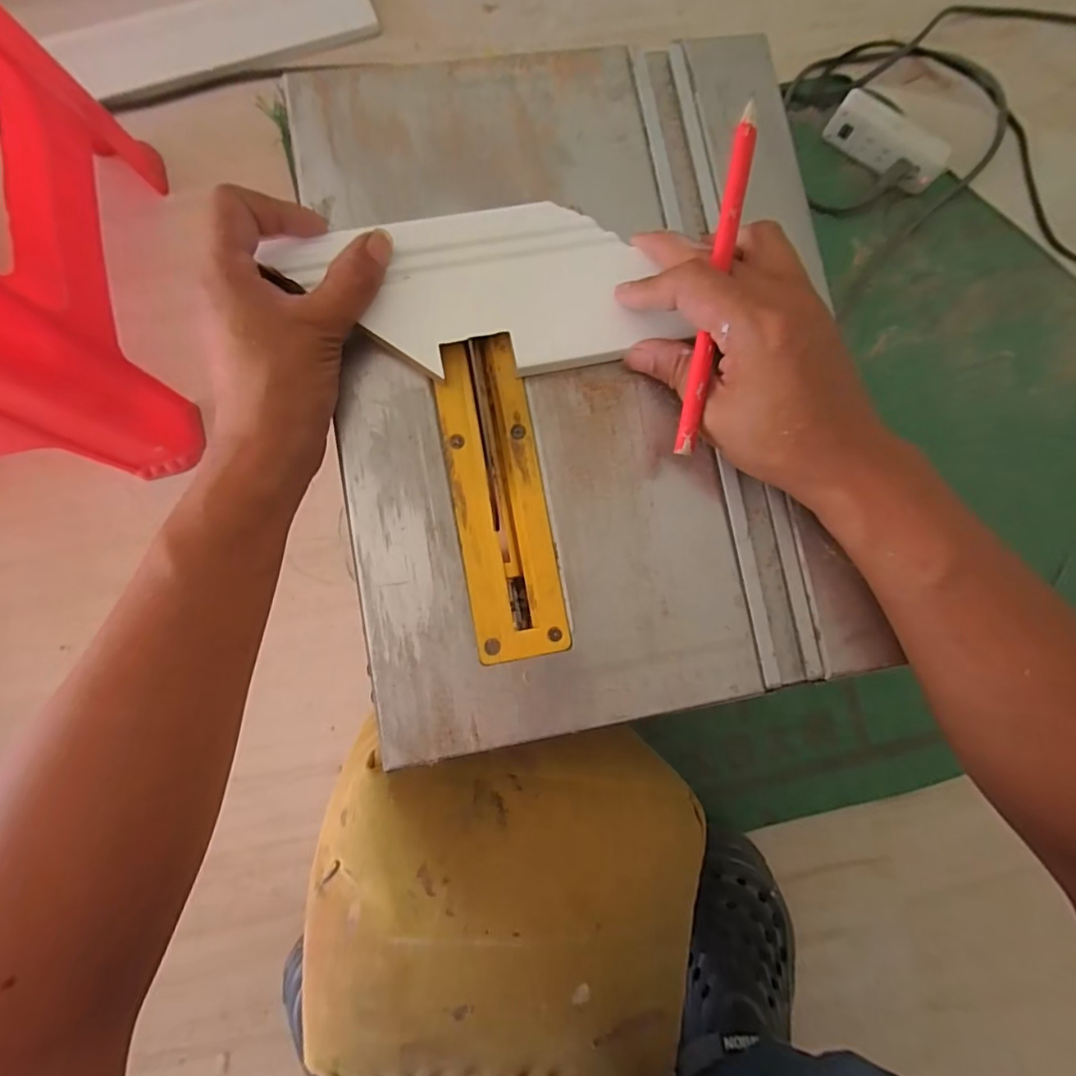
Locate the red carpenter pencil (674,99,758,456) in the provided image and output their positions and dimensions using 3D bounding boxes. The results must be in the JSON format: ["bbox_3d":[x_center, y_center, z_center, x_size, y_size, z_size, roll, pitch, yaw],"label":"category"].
[{"bbox_3d":[0.088,-0.125,0.271,0.010,0.005,0.167,9,96,-2],"label":"red carpenter pencil"}]

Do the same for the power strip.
[{"bbox_3d":[0.395,-0.447,0.624,0.133,0.060,0.025,36,83,2],"label":"power strip"}]

